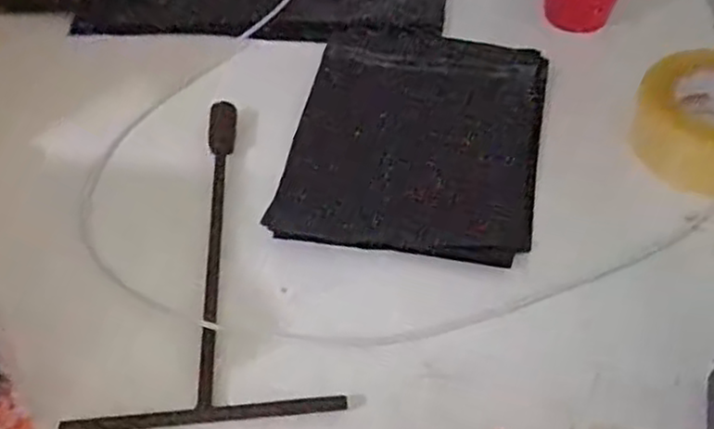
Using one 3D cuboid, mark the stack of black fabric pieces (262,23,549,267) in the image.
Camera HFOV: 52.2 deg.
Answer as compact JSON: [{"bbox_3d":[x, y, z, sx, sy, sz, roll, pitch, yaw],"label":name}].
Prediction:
[{"bbox_3d":[0.053,-0.077,0.626,0.204,0.011,0.265,8,51,10],"label":"stack of black fabric pieces"}]

